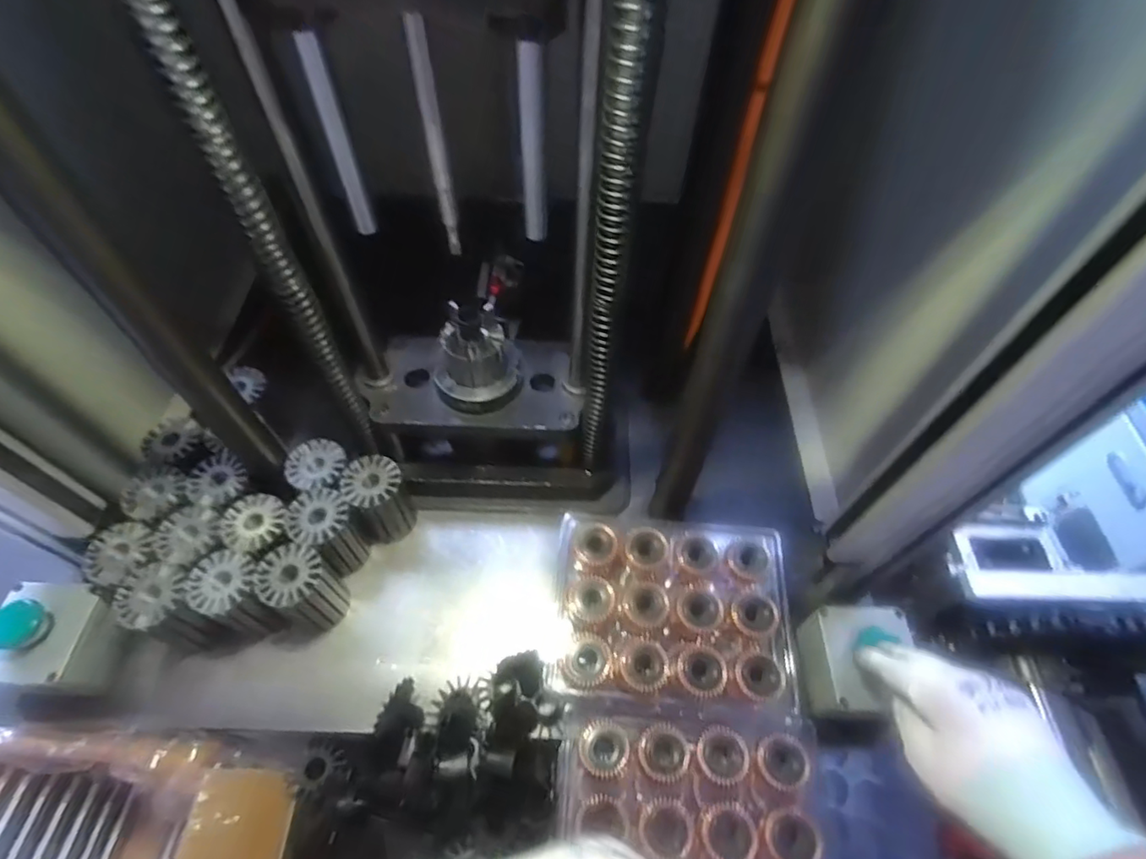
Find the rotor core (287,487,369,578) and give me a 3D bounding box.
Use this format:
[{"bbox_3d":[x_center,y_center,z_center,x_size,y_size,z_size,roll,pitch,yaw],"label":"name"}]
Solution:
[{"bbox_3d":[-0.224,0.099,0.536,0.049,0.086,0.058,-38,64,-23],"label":"rotor core"}]

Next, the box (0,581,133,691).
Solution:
[{"bbox_3d":[-0.430,0.174,0.472,0.074,0.075,0.079,4,56,2],"label":"box"}]

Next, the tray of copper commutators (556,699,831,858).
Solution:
[{"bbox_3d":[0.086,0.292,0.409,0.195,0.046,0.166,5,56,3],"label":"tray of copper commutators"}]

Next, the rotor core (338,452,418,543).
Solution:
[{"bbox_3d":[-0.185,0.069,0.552,0.052,0.084,0.051,0,56,0],"label":"rotor core"}]

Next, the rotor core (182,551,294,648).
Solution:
[{"bbox_3d":[-0.288,0.148,0.498,0.050,0.082,0.054,2,56,1],"label":"rotor core"}]

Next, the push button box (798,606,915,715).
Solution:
[{"bbox_3d":[0.241,0.198,0.485,0.076,0.063,0.081,1,56,0],"label":"push button box"}]

